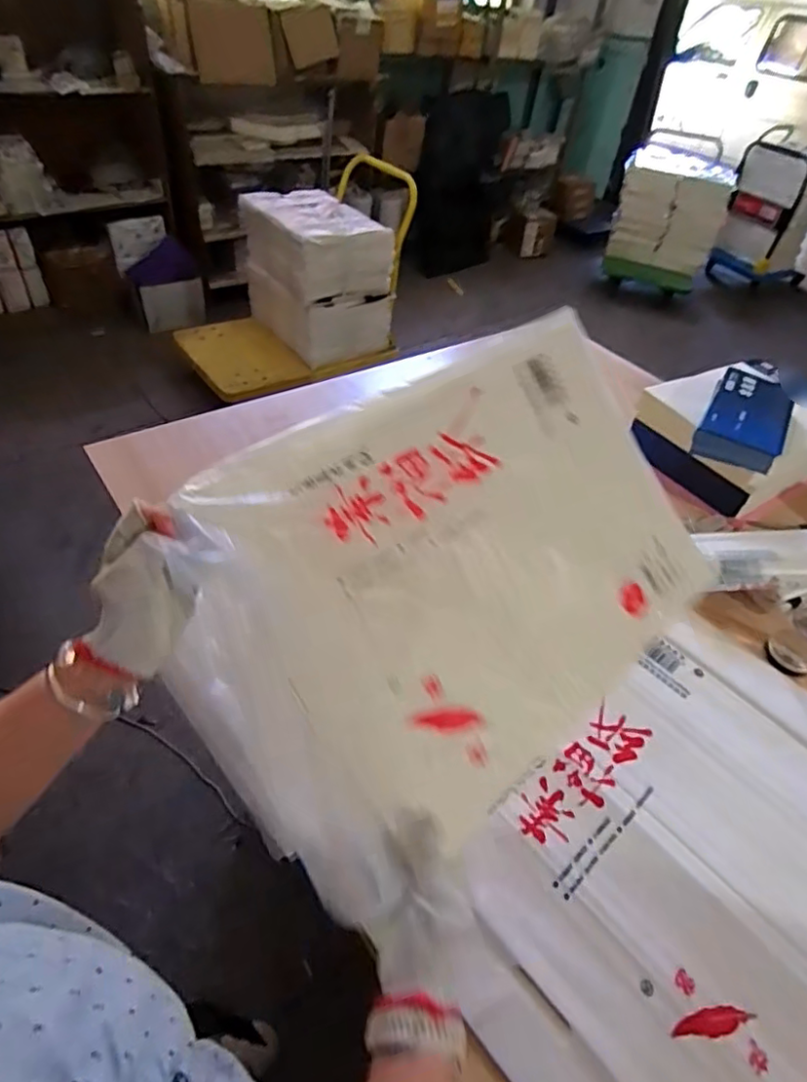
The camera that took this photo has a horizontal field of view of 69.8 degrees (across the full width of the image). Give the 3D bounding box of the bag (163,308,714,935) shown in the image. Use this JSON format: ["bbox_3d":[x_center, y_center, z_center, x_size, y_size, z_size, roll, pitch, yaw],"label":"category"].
[{"bbox_3d":[0.083,0.014,0.578,0.596,0.047,0.378,-33,93,-31],"label":"bag"}]

